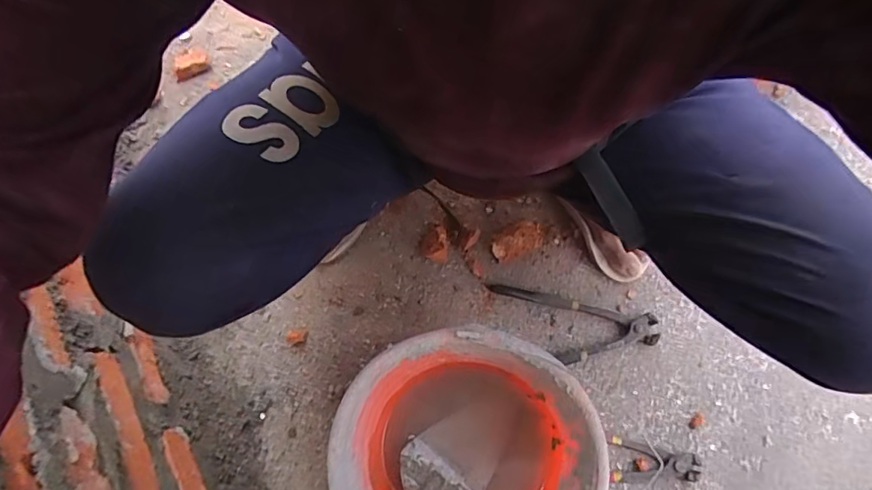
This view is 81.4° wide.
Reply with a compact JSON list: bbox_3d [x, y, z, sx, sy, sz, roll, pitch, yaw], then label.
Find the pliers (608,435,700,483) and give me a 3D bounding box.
[{"bbox_3d":[0.264,0.270,0.615,0.123,0.010,0.049,12,72,4],"label":"pliers"}]

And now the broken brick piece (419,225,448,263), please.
[{"bbox_3d":[-0.003,-0.002,0.694,0.037,0.027,0.052,-5,72,-2],"label":"broken brick piece"}]

